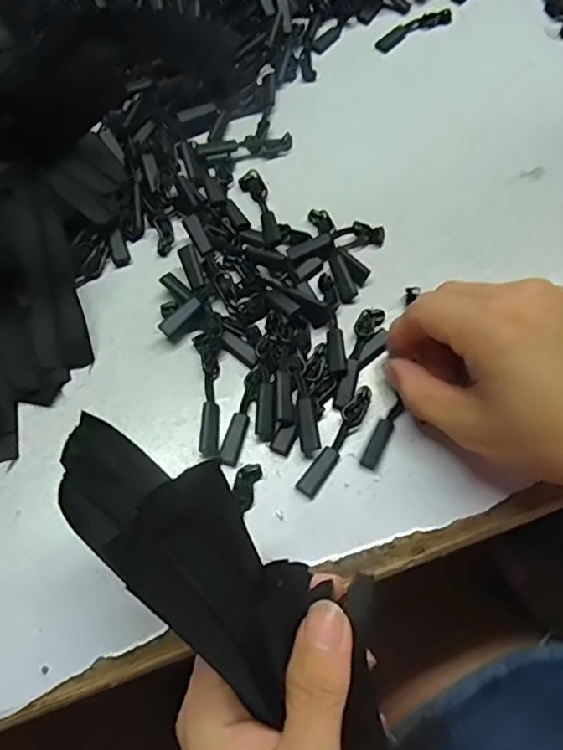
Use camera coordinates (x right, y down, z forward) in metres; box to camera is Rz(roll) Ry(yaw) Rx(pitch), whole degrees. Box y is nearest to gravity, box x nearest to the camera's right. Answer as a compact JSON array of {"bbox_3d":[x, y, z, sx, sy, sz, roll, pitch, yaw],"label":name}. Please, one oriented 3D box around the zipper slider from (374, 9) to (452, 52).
[{"bbox_3d":[0.087,-0.230,0.374,0.057,0.007,0.012,-28,69,-12],"label":"zipper slider"}]

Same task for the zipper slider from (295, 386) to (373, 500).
[{"bbox_3d":[0.025,0.029,0.257,0.009,0.007,0.057,30,69,12],"label":"zipper slider"}]

